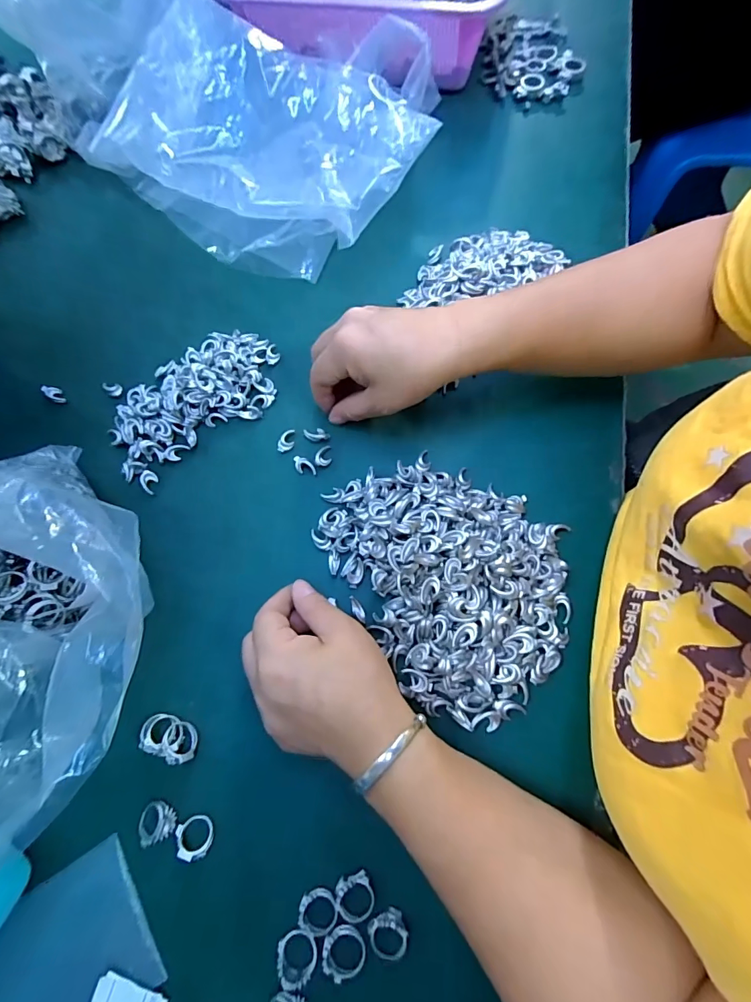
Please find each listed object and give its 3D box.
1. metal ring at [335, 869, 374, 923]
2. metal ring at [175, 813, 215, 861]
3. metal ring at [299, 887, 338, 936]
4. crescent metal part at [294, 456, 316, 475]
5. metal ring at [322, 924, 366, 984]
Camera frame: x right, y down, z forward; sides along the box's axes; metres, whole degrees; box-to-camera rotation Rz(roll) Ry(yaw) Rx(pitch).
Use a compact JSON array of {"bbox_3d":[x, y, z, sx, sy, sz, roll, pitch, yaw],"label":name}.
[{"bbox_3d":[-0.012,0.229,0.249,0.021,0.008,0.022,-1,71,3],"label":"metal ring"},{"bbox_3d":[-0.108,0.201,0.260,0.021,0.004,0.021,6,44,-6],"label":"metal ring"},{"bbox_3d":[-0.032,0.233,0.243,0.021,0.007,0.020,-1,71,3],"label":"metal ring"},{"bbox_3d":[-0.057,-0.028,0.343,0.012,0.004,0.022,-43,76,-12],"label":"crescent metal part"},{"bbox_3d":[-0.018,0.249,0.238,0.023,0.006,0.022,-1,71,3],"label":"metal ring"}]

